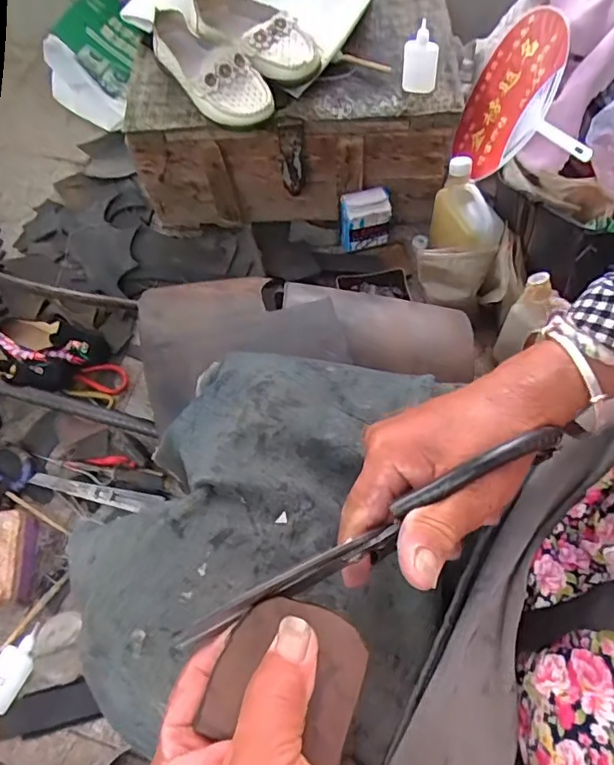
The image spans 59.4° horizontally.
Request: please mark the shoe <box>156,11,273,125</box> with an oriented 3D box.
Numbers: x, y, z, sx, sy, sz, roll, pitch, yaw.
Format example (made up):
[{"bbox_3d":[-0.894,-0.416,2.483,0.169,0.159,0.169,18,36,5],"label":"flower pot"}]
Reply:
[{"bbox_3d":[-0.138,-0.446,0.771,0.083,0.064,0.217,-37,65,-17],"label":"shoe"}]

